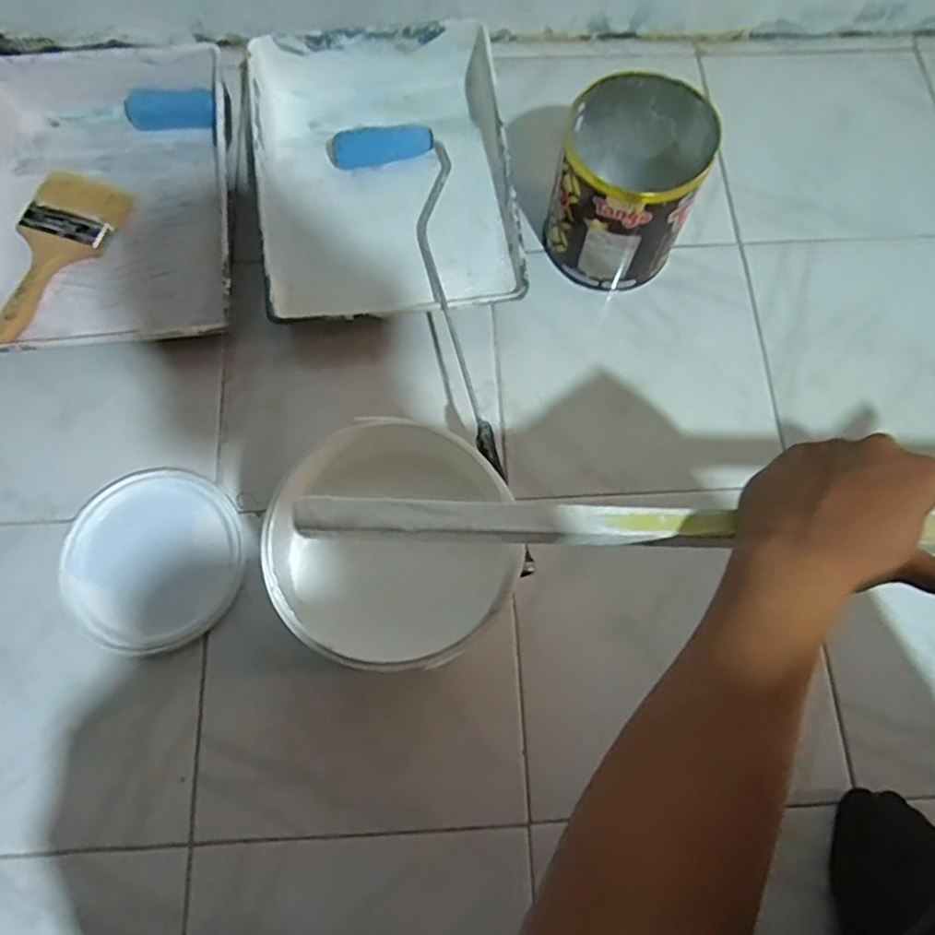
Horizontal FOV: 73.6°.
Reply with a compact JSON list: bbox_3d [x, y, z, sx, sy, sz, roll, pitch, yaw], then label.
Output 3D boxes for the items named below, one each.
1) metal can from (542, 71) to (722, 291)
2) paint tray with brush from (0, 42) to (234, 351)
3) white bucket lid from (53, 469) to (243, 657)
[{"bbox_3d":[0.172,-0.306,0.691,0.148,0.160,0.166,21,73,7],"label":"metal can"},{"bbox_3d":[-0.420,-0.312,0.727,0.294,0.074,0.371,-6,71,-1],"label":"paint tray with brush"},{"bbox_3d":[-0.315,0.087,0.622,0.172,0.018,0.179,0,71,0],"label":"white bucket lid"}]

